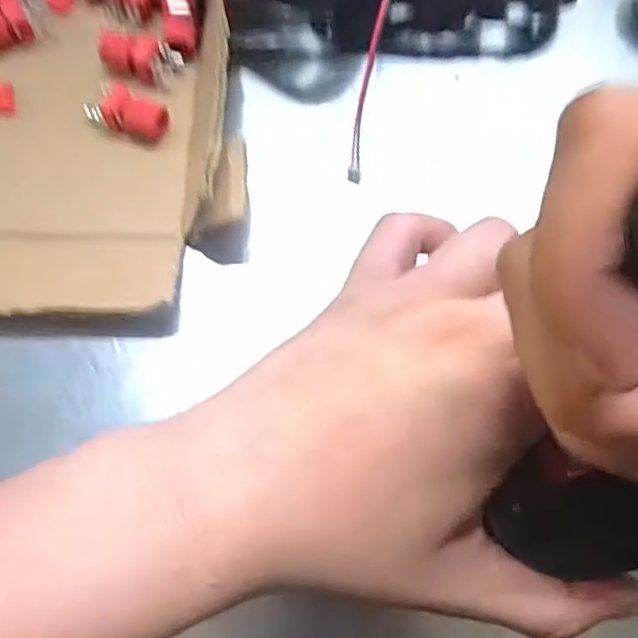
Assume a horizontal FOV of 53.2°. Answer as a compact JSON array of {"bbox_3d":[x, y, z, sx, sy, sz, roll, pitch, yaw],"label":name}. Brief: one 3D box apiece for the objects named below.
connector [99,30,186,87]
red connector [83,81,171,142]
[{"bbox_3d":[-0.075,-0.110,0.264,0.030,0.009,0.018,23,73,8],"label":"connector"},{"bbox_3d":[-0.076,-0.083,0.254,0.031,0.011,0.015,18,72,7],"label":"red connector"}]

